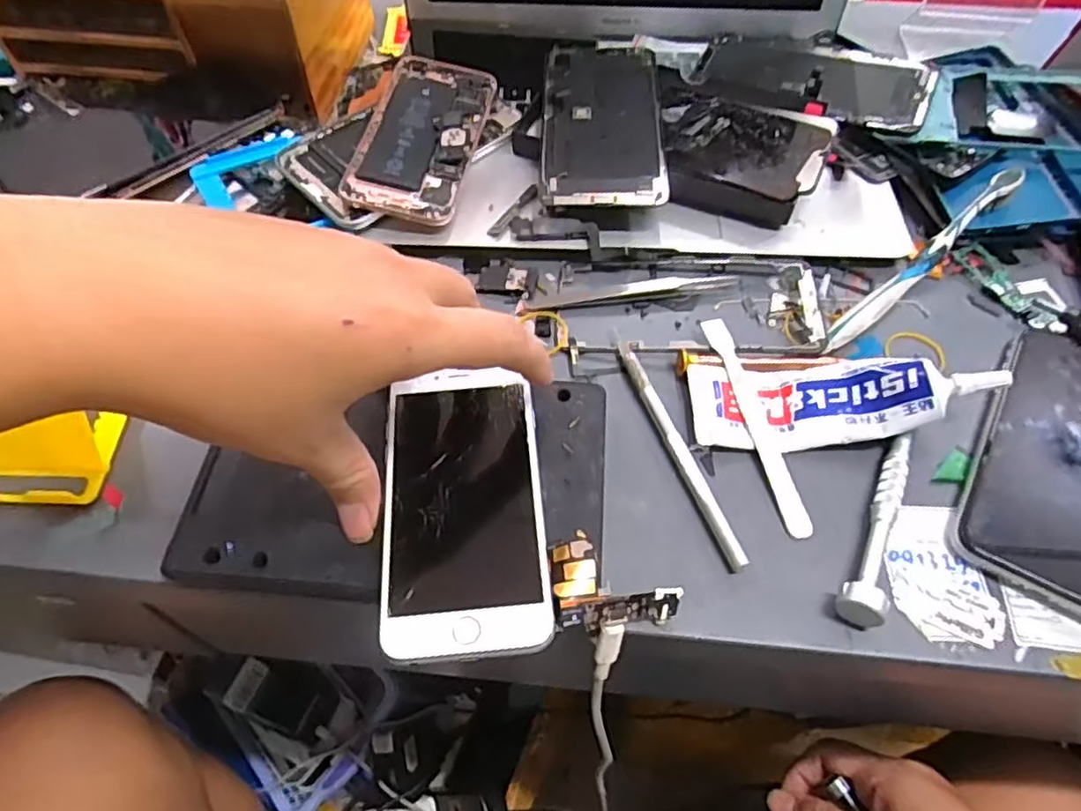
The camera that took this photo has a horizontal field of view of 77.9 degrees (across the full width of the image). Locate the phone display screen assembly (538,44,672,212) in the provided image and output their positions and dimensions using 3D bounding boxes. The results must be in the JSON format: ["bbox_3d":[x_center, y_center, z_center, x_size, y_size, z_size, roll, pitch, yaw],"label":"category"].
[{"bbox_3d":[0.039,-0.182,0.420,0.074,0.009,0.159,2,59,1],"label":"phone display screen assembly"}]

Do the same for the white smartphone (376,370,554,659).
[{"bbox_3d":[-0.032,0.040,0.282,0.067,0.006,0.128,-5,55,-3],"label":"white smartphone"}]

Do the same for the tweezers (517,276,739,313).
[{"bbox_3d":[0.049,-0.066,0.377,0.125,0.004,0.011,-9,56,-7],"label":"tweezers"}]

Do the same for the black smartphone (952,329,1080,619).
[{"bbox_3d":[0.246,0.026,0.309,0.072,0.015,0.147,29,60,18],"label":"black smartphone"}]

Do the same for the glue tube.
[{"bbox_3d":[0.140,-0.006,0.317,0.131,0.031,0.044,1,55,1],"label":"glue tube"}]

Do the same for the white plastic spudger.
[{"bbox_3d":[0.104,0.004,0.323,0.013,0.006,0.121,-8,56,-6],"label":"white plastic spudger"}]

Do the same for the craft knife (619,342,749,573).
[{"bbox_3d":[0.065,0.018,0.317,0.010,0.007,0.127,-16,57,-11],"label":"craft knife"}]

